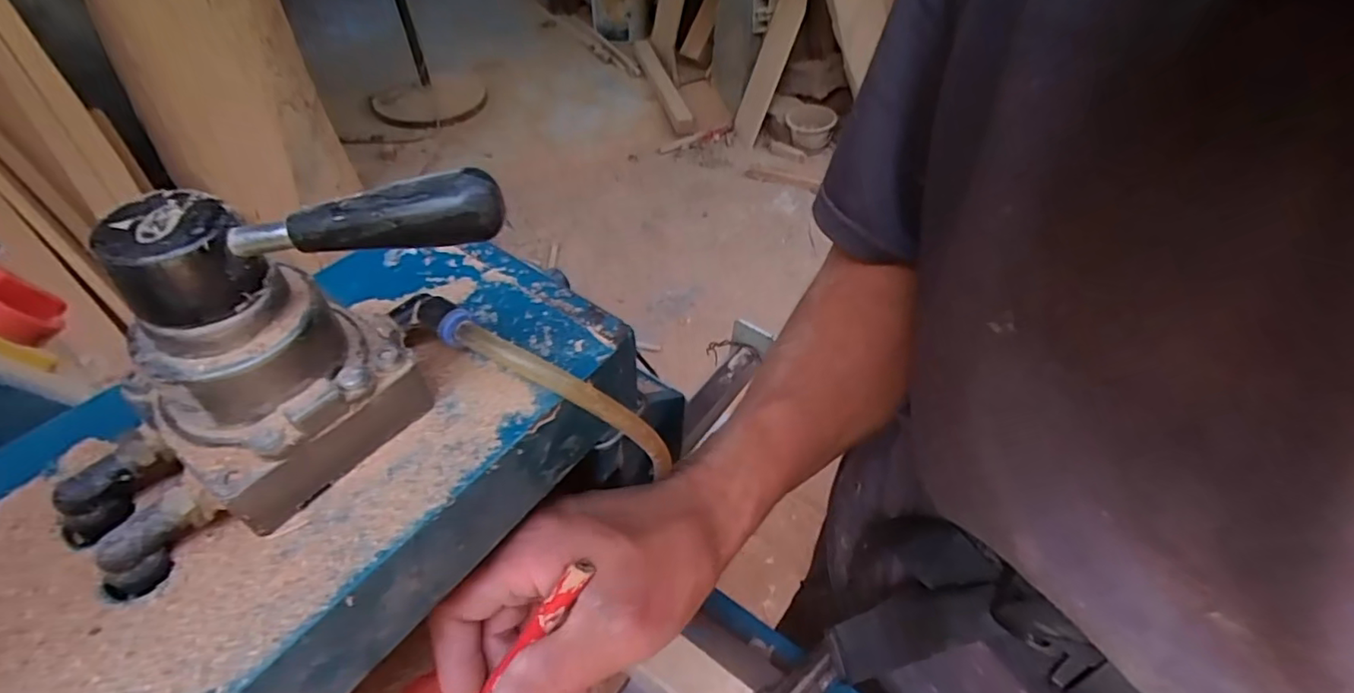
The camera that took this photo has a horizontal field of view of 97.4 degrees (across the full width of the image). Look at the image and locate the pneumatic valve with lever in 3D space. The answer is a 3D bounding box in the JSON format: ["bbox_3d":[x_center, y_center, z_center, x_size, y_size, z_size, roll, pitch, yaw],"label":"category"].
[{"bbox_3d":[-0.110,0.000,0.161,0.123,0.084,0.050,-23,52,-22],"label":"pneumatic valve with lever"}]

